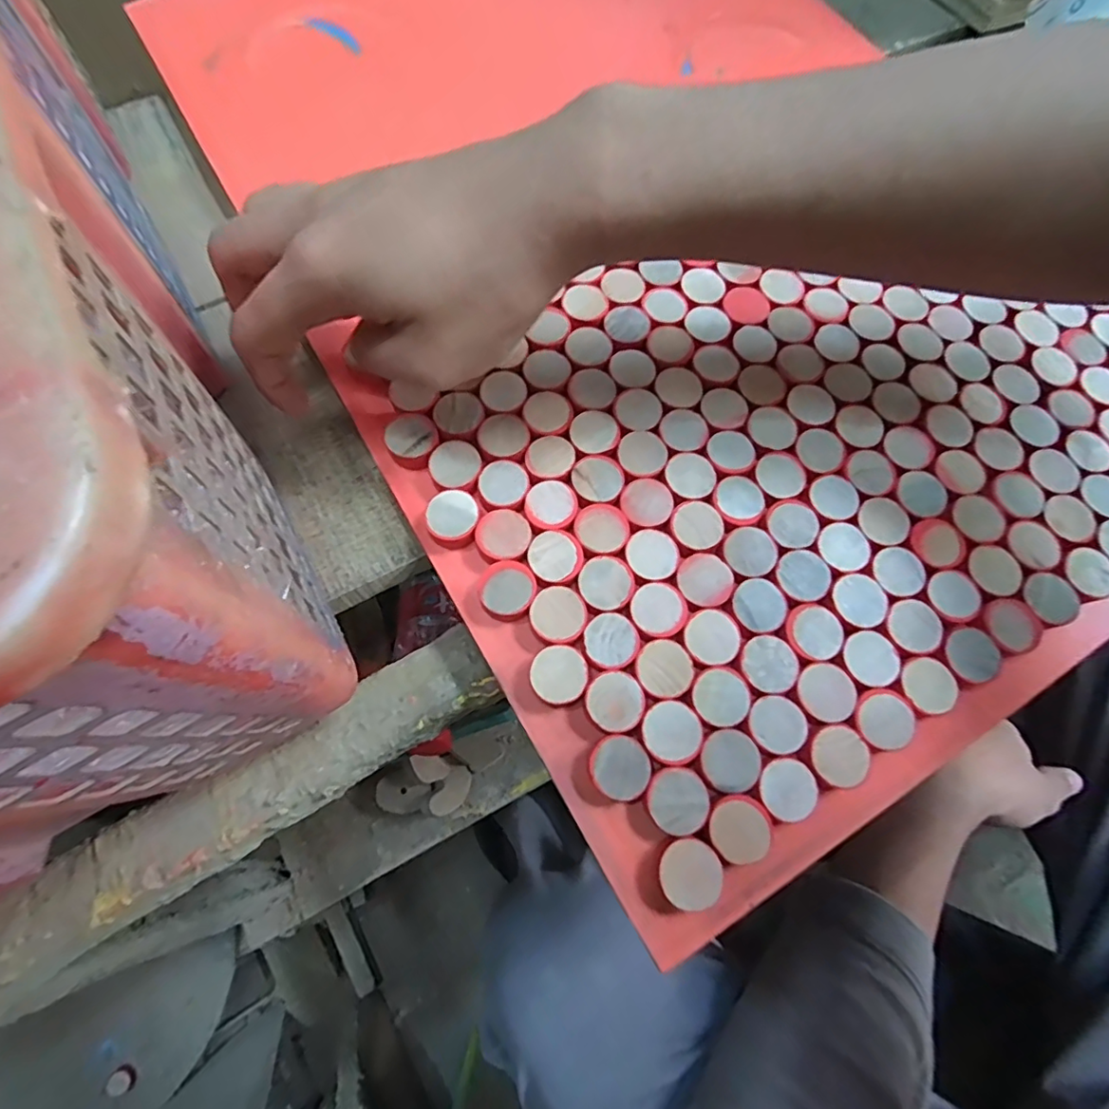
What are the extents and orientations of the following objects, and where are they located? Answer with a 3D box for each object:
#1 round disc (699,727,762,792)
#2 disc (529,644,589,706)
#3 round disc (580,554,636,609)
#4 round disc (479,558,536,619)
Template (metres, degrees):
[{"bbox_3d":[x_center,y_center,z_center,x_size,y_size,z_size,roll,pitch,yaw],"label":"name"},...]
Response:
[{"bbox_3d":[0.064,0.074,0.200,0.021,0.004,0.021,1,69,-4],"label":"round disc"},{"bbox_3d":[0.002,0.047,0.214,0.021,0.011,0.021,1,69,-4],"label":"disc"},{"bbox_3d":[0.021,0.011,0.221,0.021,0.004,0.022,1,69,-4],"label":"round disc"},{"bbox_3d":[-0.019,0.015,0.225,0.022,0.013,0.023,1,69,-4],"label":"round disc"}]

